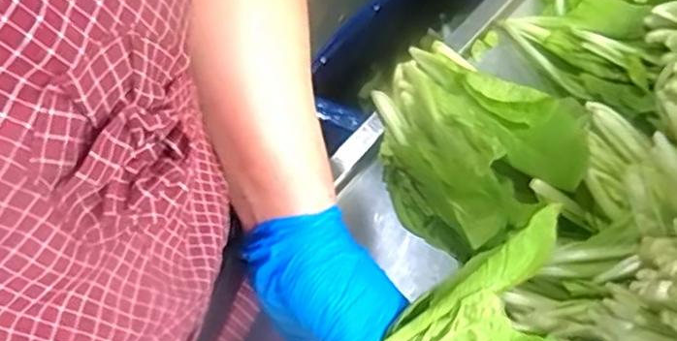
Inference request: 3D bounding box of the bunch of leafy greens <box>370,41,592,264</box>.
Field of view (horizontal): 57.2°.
[{"bbox_3d":[0.108,-0.025,0.537,0.181,0.094,0.150,38,74,15],"label":"bunch of leafy greens"}]

